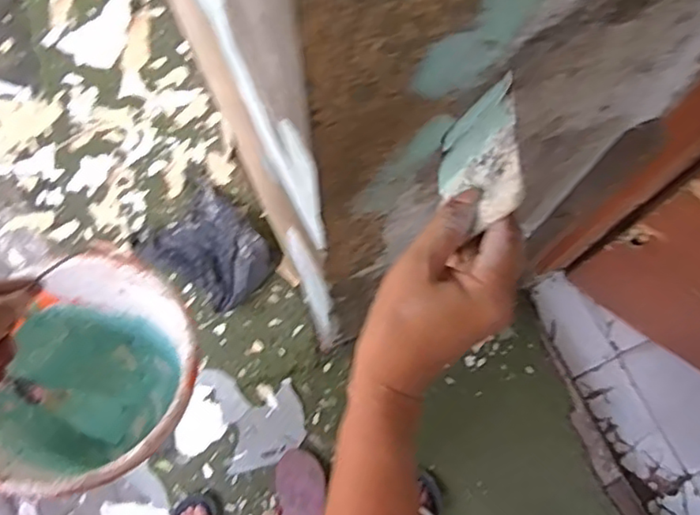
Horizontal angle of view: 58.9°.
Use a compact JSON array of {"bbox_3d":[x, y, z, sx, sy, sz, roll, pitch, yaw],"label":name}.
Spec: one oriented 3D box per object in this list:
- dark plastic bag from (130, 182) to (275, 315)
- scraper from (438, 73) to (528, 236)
[{"bbox_3d":[-0.329,-0.024,1.426,0.310,0.080,0.225,40,76,11],"label":"dark plastic bag"},{"bbox_3d":[0.083,-0.062,0.408,0.004,0.075,0.103,20,53,-23],"label":"scraper"}]

